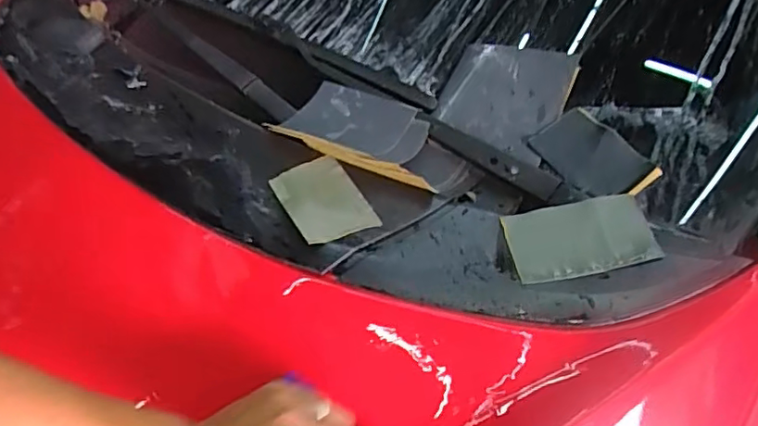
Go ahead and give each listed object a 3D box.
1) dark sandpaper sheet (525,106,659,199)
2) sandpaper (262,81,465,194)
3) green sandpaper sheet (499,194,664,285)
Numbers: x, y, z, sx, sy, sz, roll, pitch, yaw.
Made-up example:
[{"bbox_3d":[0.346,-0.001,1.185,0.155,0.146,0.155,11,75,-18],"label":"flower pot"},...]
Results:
[{"bbox_3d":[0.212,-0.056,0.587,0.070,0.006,0.112,-34,57,-5],"label":"dark sandpaper sheet"},{"bbox_3d":[-0.017,-0.079,0.631,0.129,0.040,0.228,-27,45,-35],"label":"sandpaper"},{"bbox_3d":[0.168,0.020,0.495,0.112,0.005,0.069,-13,55,3],"label":"green sandpaper sheet"}]

